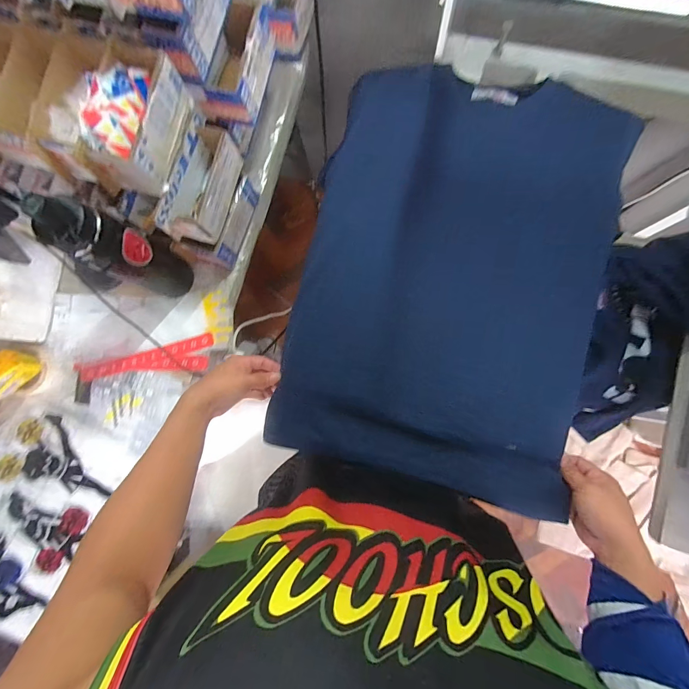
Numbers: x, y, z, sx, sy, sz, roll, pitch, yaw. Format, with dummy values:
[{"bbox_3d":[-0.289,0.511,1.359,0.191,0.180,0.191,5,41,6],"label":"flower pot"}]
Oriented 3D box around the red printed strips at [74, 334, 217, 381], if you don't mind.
[{"bbox_3d":[-0.381,0.039,0.624,0.276,0.012,0.061,-12,84,6],"label":"red printed strips"}]

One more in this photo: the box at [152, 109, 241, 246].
[{"bbox_3d":[-0.221,-0.251,0.520,0.066,0.071,0.179,19,86,6],"label":"box"}]

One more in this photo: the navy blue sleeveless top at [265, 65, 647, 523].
[{"bbox_3d":[0.156,-0.105,0.484,0.409,0.049,0.603,13,86,5],"label":"navy blue sleeveless top"}]

